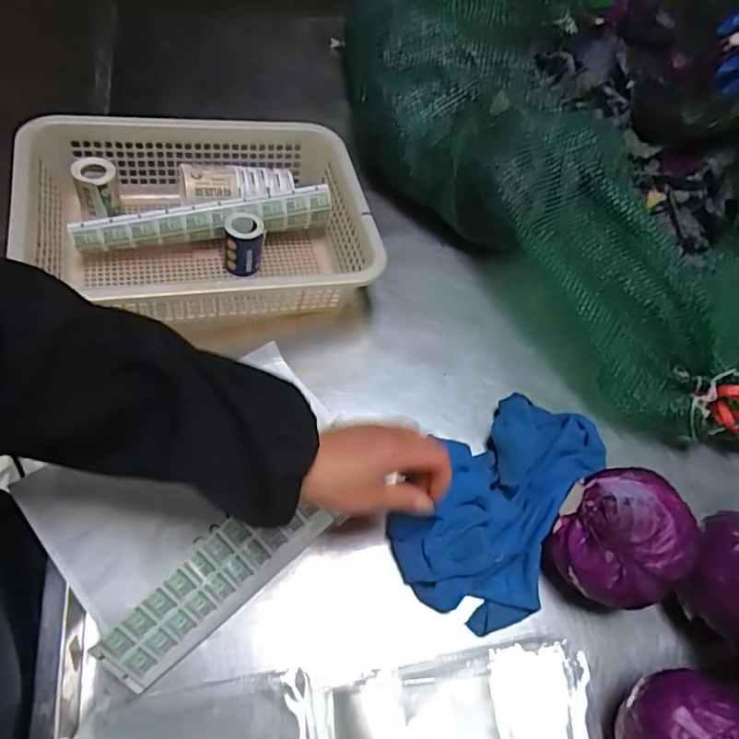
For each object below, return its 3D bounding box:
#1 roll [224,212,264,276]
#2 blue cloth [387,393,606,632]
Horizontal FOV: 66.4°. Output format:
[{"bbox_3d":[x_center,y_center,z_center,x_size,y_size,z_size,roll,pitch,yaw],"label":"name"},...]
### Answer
[{"bbox_3d":[-0.146,-0.147,0.664,0.047,0.058,0.048,10,45,0],"label":"roll"},{"bbox_3d":[0.134,0.131,0.554,0.142,0.071,0.238,36,64,15],"label":"blue cloth"}]

